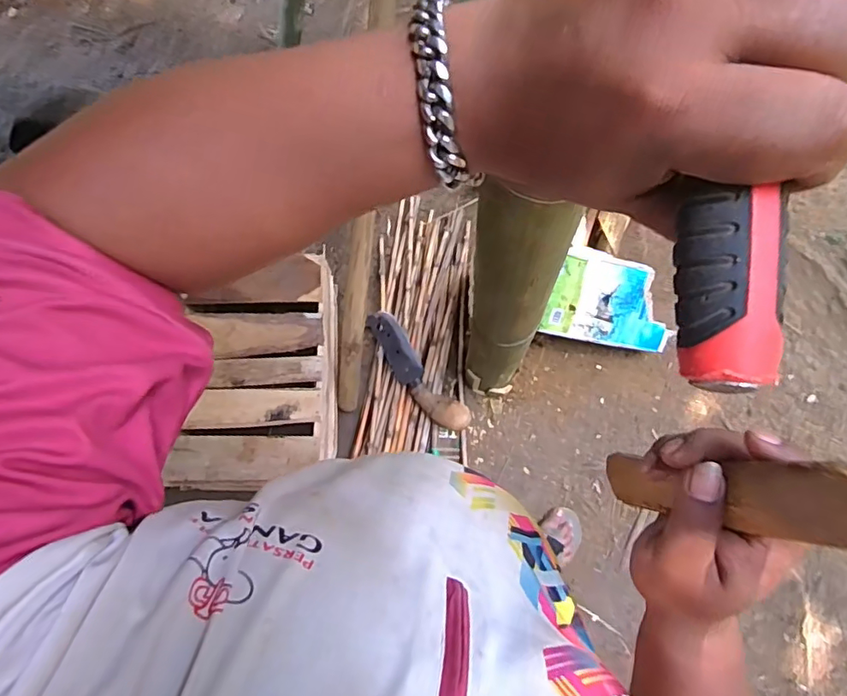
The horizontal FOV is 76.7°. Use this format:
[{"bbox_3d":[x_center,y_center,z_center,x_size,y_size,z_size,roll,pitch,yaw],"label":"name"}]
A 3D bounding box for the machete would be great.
[{"bbox_3d":[-0.021,0.063,1.368,0.091,0.057,0.370,-37,77,-7],"label":"machete"}]

